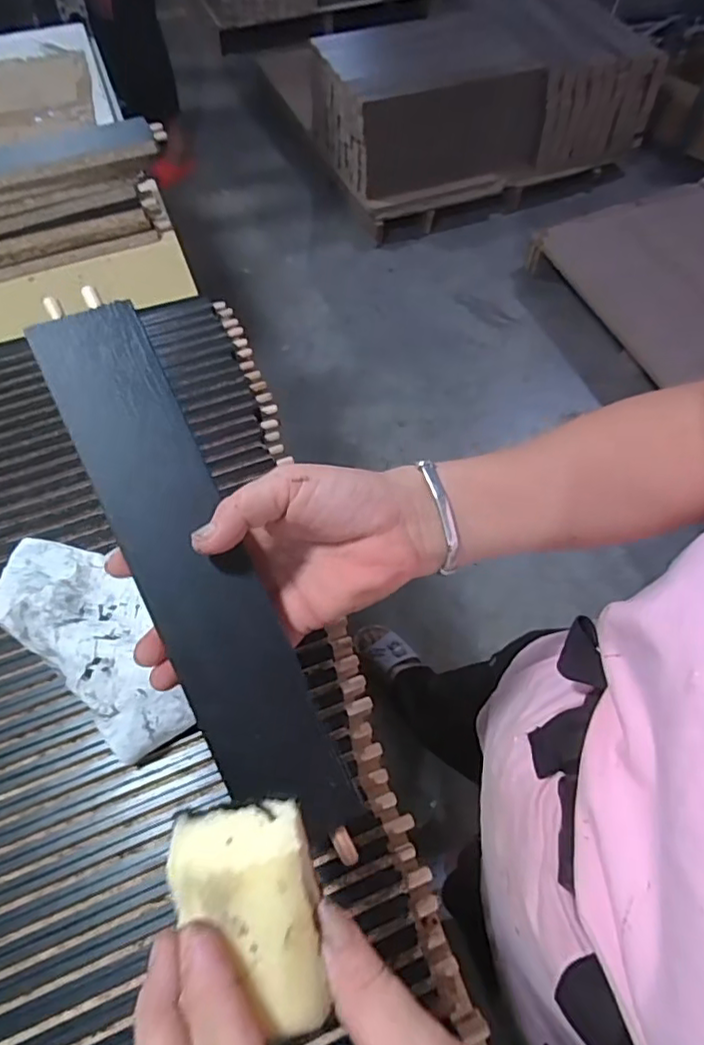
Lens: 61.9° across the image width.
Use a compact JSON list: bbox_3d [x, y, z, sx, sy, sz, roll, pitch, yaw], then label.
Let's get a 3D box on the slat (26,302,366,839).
[{"bbox_3d":[-0.080,0.020,0.291,0.053,0.009,0.279,-25,85,-17],"label":"slat"}]

